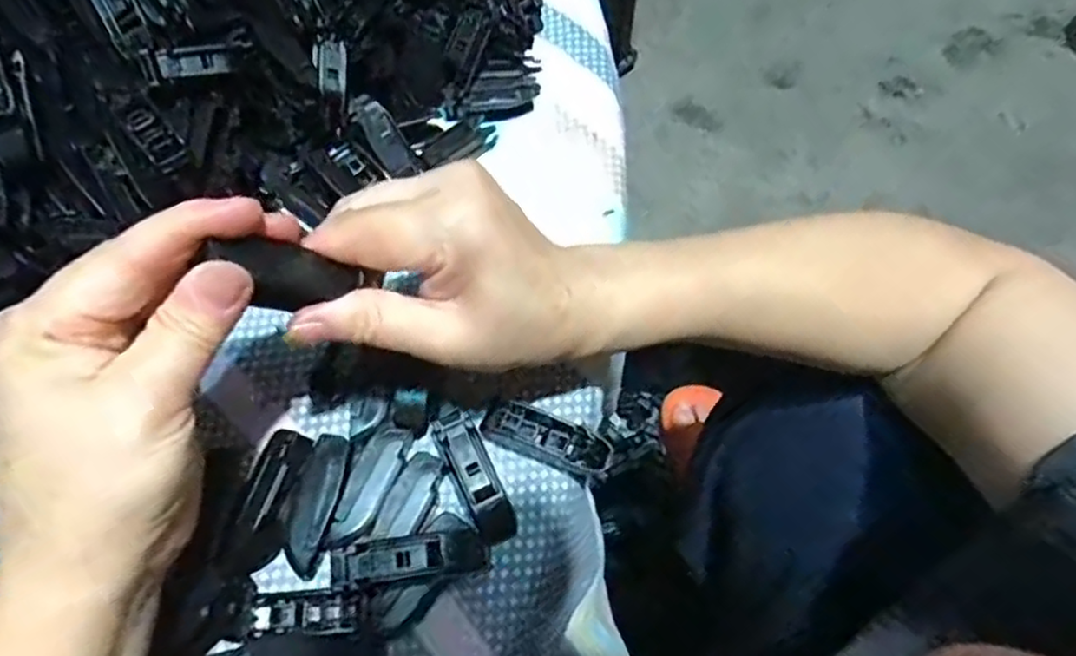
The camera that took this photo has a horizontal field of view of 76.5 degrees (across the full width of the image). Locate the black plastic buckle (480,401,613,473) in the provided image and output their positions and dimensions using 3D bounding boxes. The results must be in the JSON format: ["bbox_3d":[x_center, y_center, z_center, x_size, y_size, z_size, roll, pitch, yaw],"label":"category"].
[{"bbox_3d":[0.004,0.047,0.295,0.055,0.011,0.017,21,68,8],"label":"black plastic buckle"}]

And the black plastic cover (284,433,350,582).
[{"bbox_3d":[-0.089,0.070,0.273,0.018,0.004,0.055,8,67,2],"label":"black plastic cover"}]

